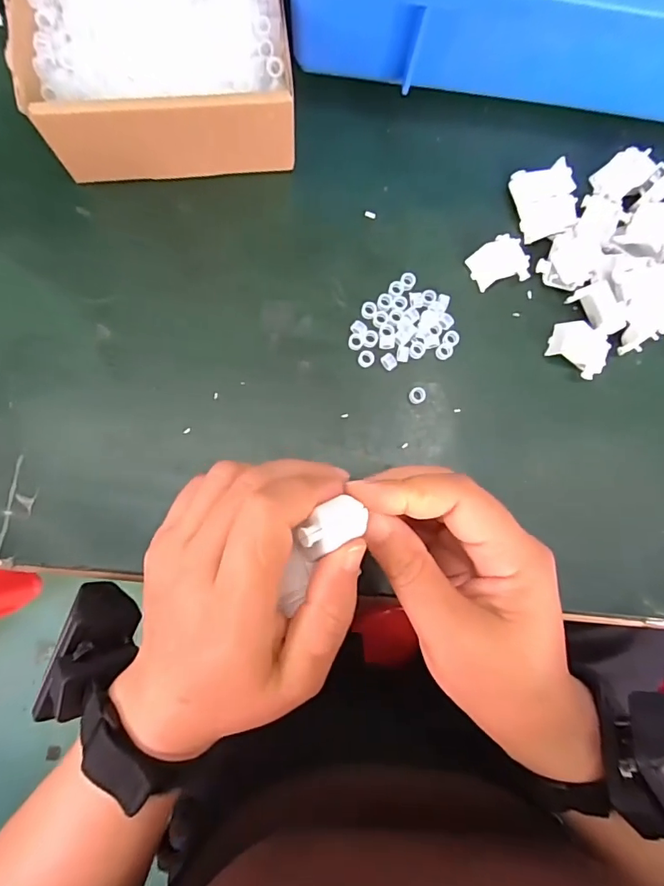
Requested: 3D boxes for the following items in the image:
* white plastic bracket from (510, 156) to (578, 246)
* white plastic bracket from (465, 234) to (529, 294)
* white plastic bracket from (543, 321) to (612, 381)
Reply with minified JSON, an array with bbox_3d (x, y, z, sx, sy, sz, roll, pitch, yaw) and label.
[{"bbox_3d":[0.130,-0.147,0.289,0.034,0.004,0.043,-14,87,10],"label":"white plastic bracket"},{"bbox_3d":[0.100,-0.108,0.285,0.032,0.006,0.028,-20,85,-7],"label":"white plastic bracket"},{"bbox_3d":[0.146,-0.055,0.281,0.033,0.007,0.028,30,82,0],"label":"white plastic bracket"}]

